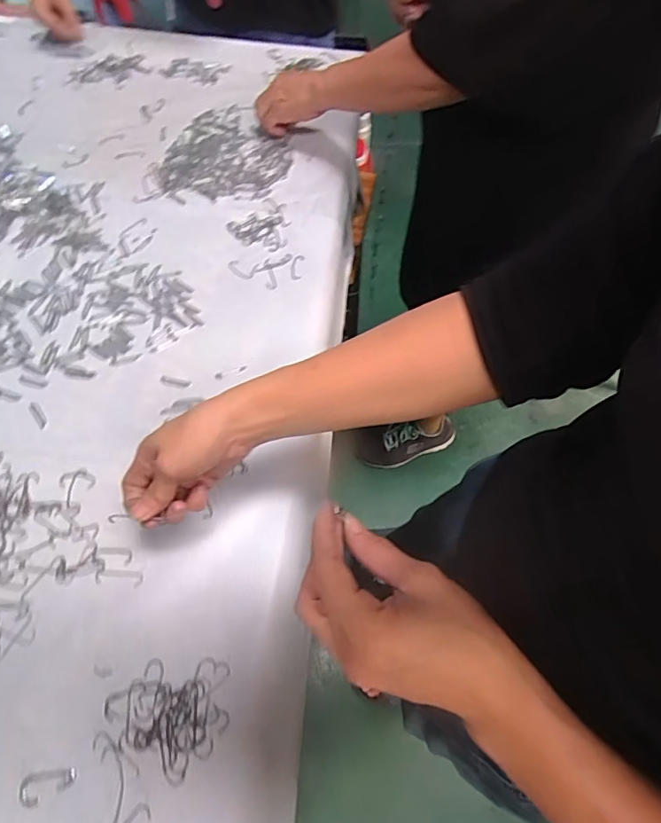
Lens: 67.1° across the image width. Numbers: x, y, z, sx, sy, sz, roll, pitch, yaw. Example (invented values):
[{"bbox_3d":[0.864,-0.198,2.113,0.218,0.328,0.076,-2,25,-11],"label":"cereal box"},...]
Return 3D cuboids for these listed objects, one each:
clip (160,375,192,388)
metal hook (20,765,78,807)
[{"bbox_3d":[-0.167,-0.032,0.535,0.034,0.004,0.012,11,60,4],"label":"clip"},{"bbox_3d":[-0.203,0.268,0.357,0.038,0.004,0.020,-12,61,-9],"label":"metal hook"}]

